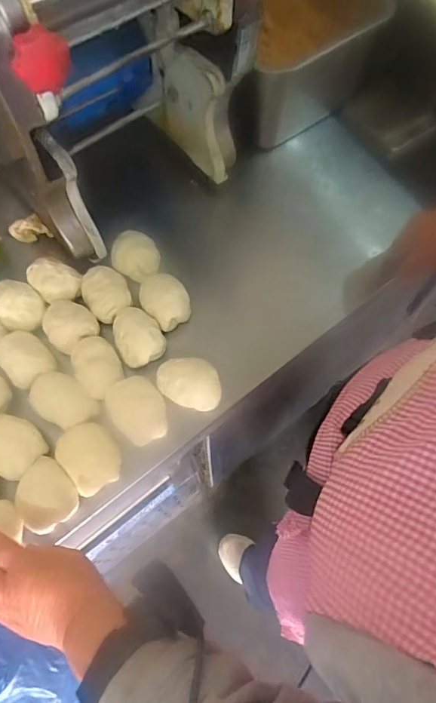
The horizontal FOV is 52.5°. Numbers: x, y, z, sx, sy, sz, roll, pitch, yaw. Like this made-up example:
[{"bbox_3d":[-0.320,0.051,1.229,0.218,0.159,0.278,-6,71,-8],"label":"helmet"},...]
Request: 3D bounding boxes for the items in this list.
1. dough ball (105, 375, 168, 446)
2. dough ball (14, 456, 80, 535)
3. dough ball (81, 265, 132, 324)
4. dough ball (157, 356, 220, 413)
[{"bbox_3d":[-0.093,0.067,0.515,0.060,0.040,0.071,-33,70,-14],"label":"dough ball"},{"bbox_3d":[-0.183,0.156,0.479,0.054,0.037,0.072,12,66,5],"label":"dough ball"},{"bbox_3d":[-0.148,-0.077,0.581,0.054,0.041,0.061,-40,71,-17],"label":"dough ball"},{"bbox_3d":[-0.033,0.037,0.530,0.074,0.035,0.053,11,66,5],"label":"dough ball"}]

